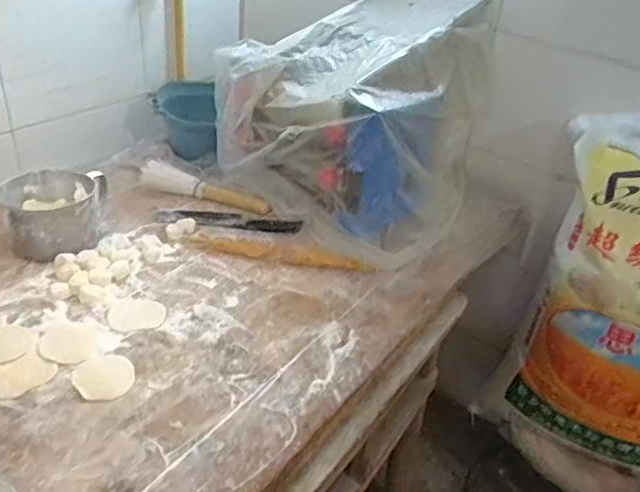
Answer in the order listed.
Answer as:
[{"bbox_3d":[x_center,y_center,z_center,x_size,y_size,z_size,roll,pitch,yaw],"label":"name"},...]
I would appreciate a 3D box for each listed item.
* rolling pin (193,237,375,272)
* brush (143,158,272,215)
[{"bbox_3d":[-0.062,0.013,0.933,0.292,0.021,0.032,11,34,6],"label":"rolling pin"},{"bbox_3d":[-0.214,-0.104,1.081,0.263,0.038,0.053,16,35,13],"label":"brush"}]

